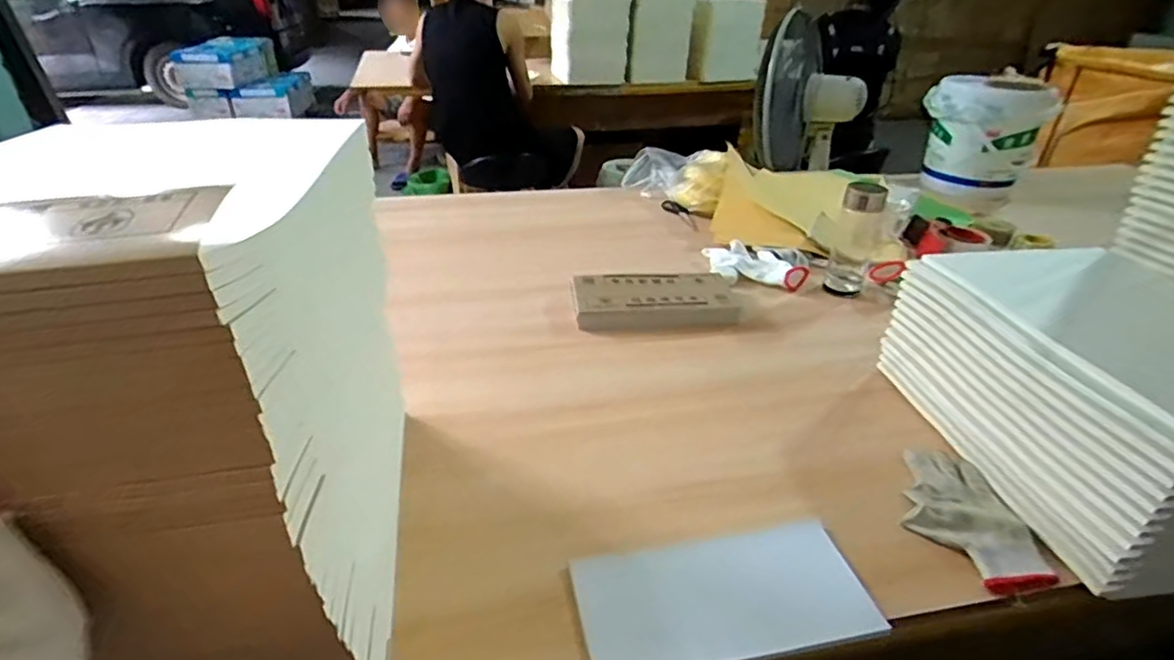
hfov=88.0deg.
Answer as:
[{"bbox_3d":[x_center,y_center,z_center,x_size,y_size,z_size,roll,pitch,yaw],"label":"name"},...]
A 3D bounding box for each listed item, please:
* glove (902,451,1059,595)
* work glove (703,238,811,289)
[{"bbox_3d":[0.397,0.195,0.647,0.111,0.016,0.180,-2,33,-2],"label":"glove"},{"bbox_3d":[0.323,-0.119,1.159,0.190,0.035,0.147,4,31,3],"label":"work glove"}]

